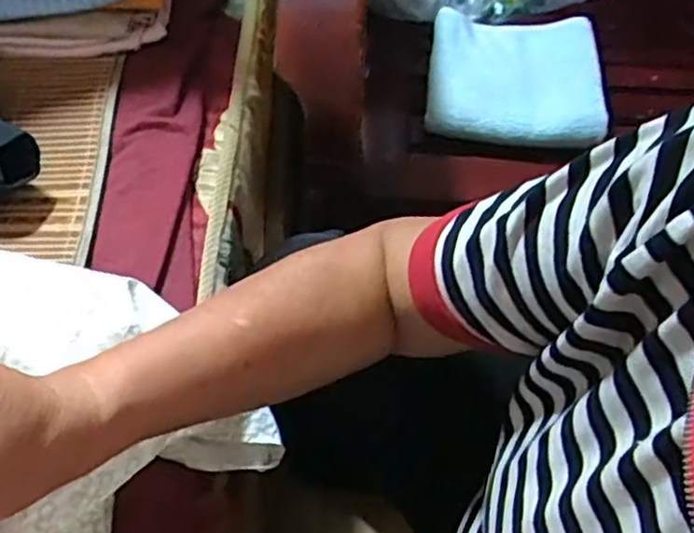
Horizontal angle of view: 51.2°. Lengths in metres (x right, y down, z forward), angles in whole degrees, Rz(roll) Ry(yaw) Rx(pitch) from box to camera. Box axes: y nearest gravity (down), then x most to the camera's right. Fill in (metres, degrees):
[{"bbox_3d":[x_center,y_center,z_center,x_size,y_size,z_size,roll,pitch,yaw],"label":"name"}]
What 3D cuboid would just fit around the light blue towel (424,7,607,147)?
[{"bbox_3d":[0.176,-0.206,0.765,0.172,0.043,0.150,7,61,2],"label":"light blue towel"}]

